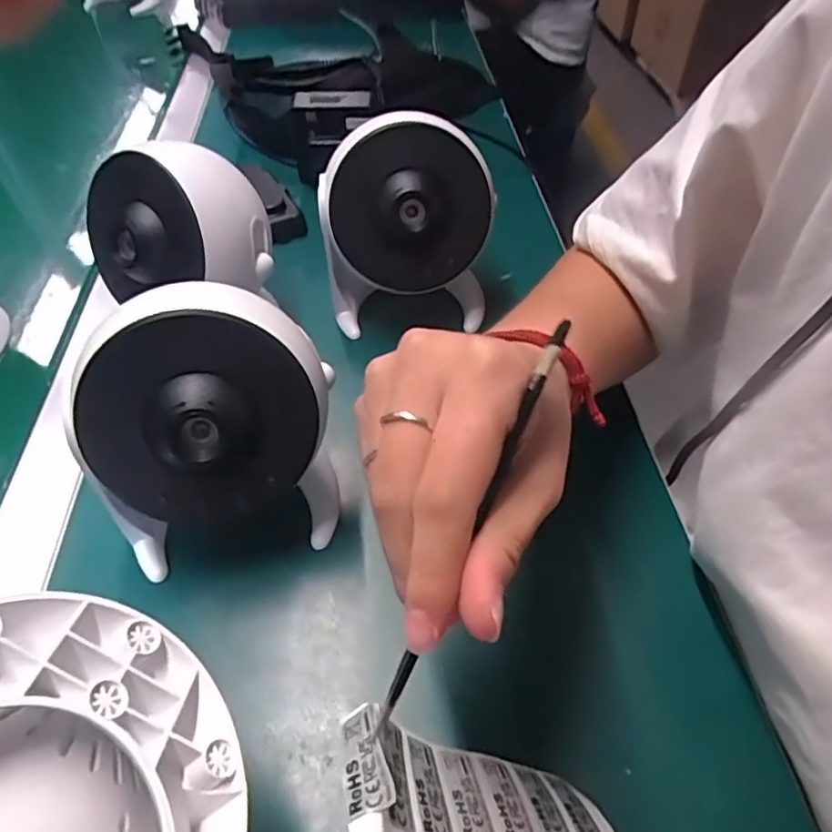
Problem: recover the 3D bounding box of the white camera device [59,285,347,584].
[{"bbox_3d":[-0.100,0.007,0.317,0.115,0.141,0.084,-21,52,-17],"label":"white camera device"}]

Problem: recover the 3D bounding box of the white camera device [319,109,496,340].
[{"bbox_3d":[-0.005,-0.127,0.433,0.115,0.136,0.068,-4,49,-3],"label":"white camera device"}]

